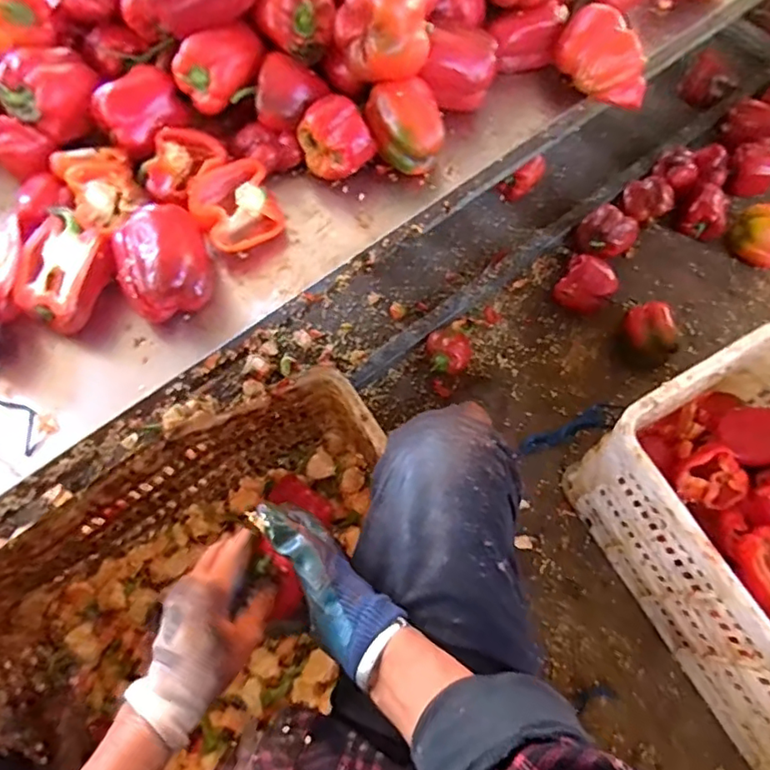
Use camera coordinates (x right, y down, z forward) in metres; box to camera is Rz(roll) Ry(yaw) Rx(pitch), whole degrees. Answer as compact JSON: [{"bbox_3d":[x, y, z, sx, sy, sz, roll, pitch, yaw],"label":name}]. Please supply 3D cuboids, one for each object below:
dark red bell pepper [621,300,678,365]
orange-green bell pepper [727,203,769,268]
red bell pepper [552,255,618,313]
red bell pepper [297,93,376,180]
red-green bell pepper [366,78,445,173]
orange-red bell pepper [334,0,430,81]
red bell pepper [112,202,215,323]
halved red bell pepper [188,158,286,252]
[{"bbox_3d":[0.450,-0.085,0.981,0.069,0.088,0.091,-6,67,-1],"label":"dark red bell pepper"},{"bbox_3d":[0.699,-0.279,1.059,0.103,0.067,0.113,0,67,1],"label":"orange-green bell pepper"},{"bbox_3d":[0.357,-0.172,1.026,0.089,0.081,0.085,0,67,1],"label":"red bell pepper"},{"bbox_3d":[-0.057,-0.276,0.668,0.066,0.081,0.078,-32,70,-12],"label":"red bell pepper"},{"bbox_3d":[0.023,-0.297,0.674,0.080,0.078,0.087,-12,67,-4],"label":"red-green bell pepper"},{"bbox_3d":[-0.004,-0.385,0.622,0.098,0.072,0.069,-8,67,-2],"label":"orange-red bell pepper"},{"bbox_3d":[-0.236,-0.129,0.612,0.093,0.078,0.106,-20,68,-7],"label":"red bell pepper"},{"bbox_3d":[-0.169,-0.203,0.659,0.092,0.049,0.090,0,67,1],"label":"halved red bell pepper"}]

